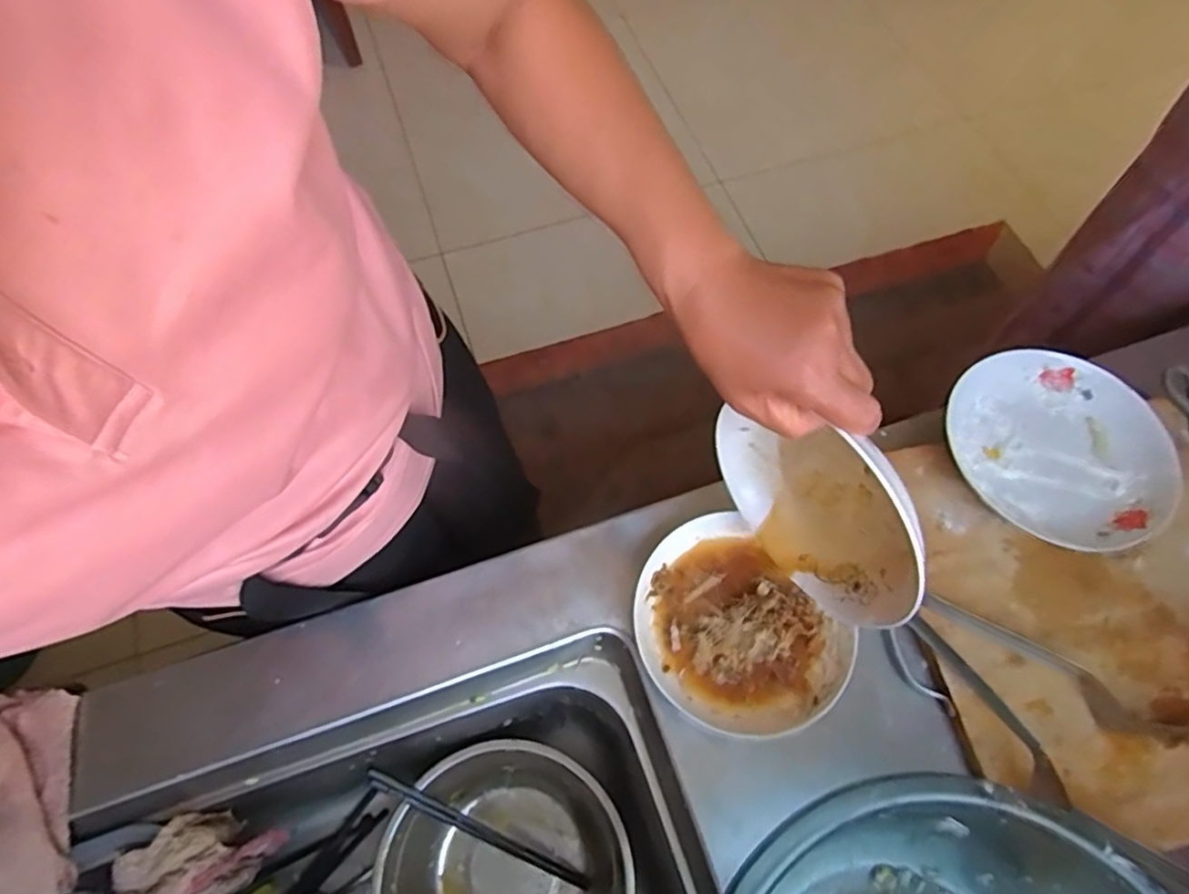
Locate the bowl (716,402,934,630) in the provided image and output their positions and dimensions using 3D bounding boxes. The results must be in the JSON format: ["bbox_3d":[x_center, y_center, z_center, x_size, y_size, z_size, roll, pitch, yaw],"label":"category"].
[{"bbox_3d":[0.148,0.038,0.436,0.036,0.141,0.167,-31,67,-14],"label":"bowl"}]

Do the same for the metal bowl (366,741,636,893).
[{"bbox_3d":[-0.084,0.416,0.629,0.227,0.098,0.220,0,63,0],"label":"metal bowl"}]

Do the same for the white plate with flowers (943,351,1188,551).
[{"bbox_3d":[0.408,0.002,0.573,0.174,0.039,0.181,0,63,0],"label":"white plate with flowers"}]

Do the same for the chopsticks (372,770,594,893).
[{"bbox_3d":[-0.109,0.374,0.629,0.246,0.015,0.014,33,66,-9],"label":"chopsticks"}]

